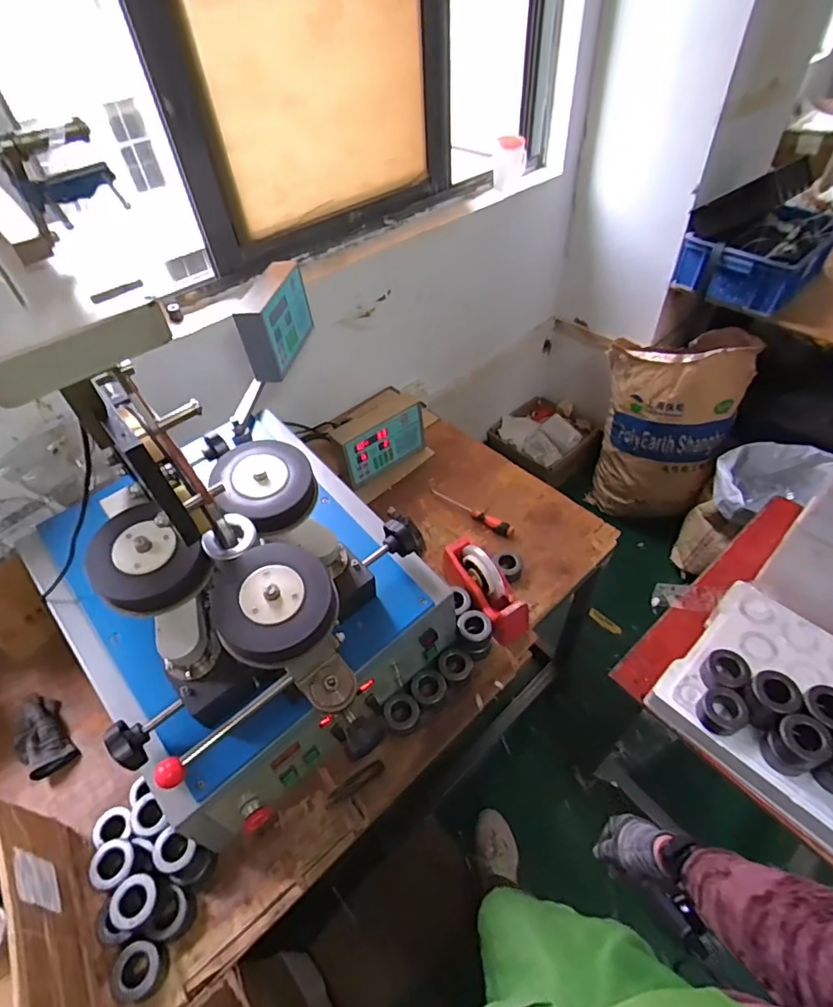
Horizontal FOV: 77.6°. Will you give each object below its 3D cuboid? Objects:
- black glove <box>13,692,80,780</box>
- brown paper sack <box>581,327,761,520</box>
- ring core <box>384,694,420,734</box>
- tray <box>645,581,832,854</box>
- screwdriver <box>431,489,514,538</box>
[{"bbox_3d":[-0.657,0.399,0.901,0.079,0.036,0.163,-35,55,-24],"label":"black glove"},{"bbox_3d":[0.804,-0.242,1.741,0.407,0.607,0.264,23,55,22],"label":"brown paper sack"},{"bbox_3d":[-0.024,0.358,0.884,0.058,0.024,0.057,-2,49,2],"label":"ring core"},{"bbox_3d":[0.600,0.303,0.760,0.289,0.109,0.385,-35,55,-24],"label":"tray"},{"bbox_3d":[0.126,0.013,1.174,0.220,0.023,0.029,33,59,28],"label":"screwdriver"}]

